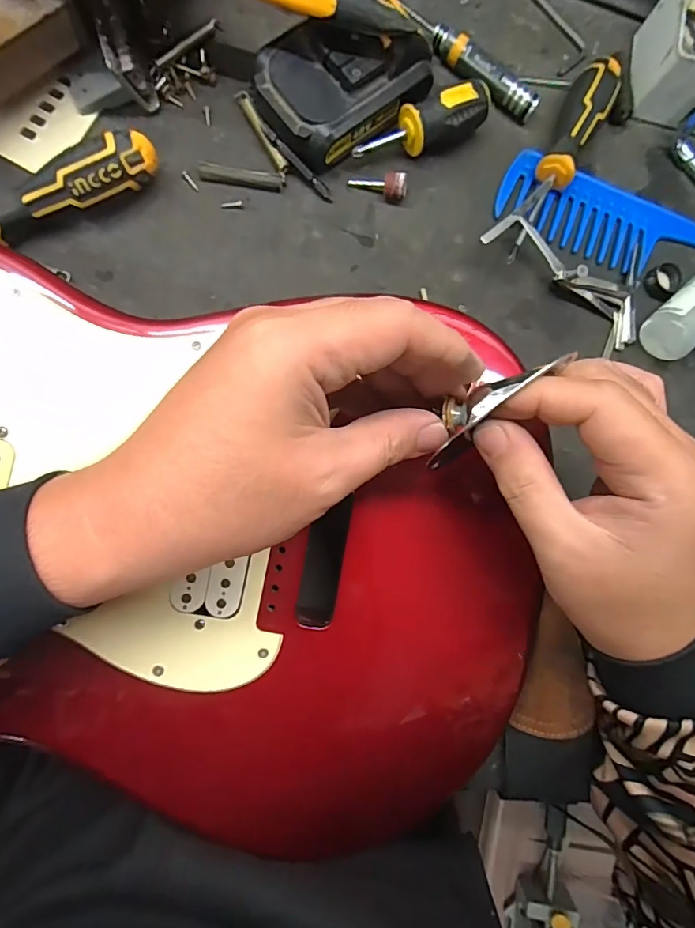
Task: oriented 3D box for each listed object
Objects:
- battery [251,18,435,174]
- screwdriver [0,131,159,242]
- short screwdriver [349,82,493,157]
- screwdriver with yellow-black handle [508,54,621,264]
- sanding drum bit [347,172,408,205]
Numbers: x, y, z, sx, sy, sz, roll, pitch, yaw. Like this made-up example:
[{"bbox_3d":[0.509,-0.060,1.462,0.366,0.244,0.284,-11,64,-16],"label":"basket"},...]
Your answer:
[{"bbox_3d":[-0.003,-0.252,0.306,0.115,0.044,0.076,-34,90,-9],"label":"battery"},{"bbox_3d":[-0.225,-0.130,0.272,0.245,0.034,0.024,-28,89,-9],"label":"screwdriver"},{"bbox_3d":[0.050,-0.225,0.319,0.096,0.031,0.025,-23,88,-8],"label":"short screwdriver"},{"bbox_3d":[0.148,-0.210,0.329,0.028,0.030,0.162,25,82,-4],"label":"screwdriver with yellow-black handle"},{"bbox_3d":[0.021,-0.191,0.319,0.040,0.017,0.013,14,83,-6],"label":"sanding drum bit"}]

